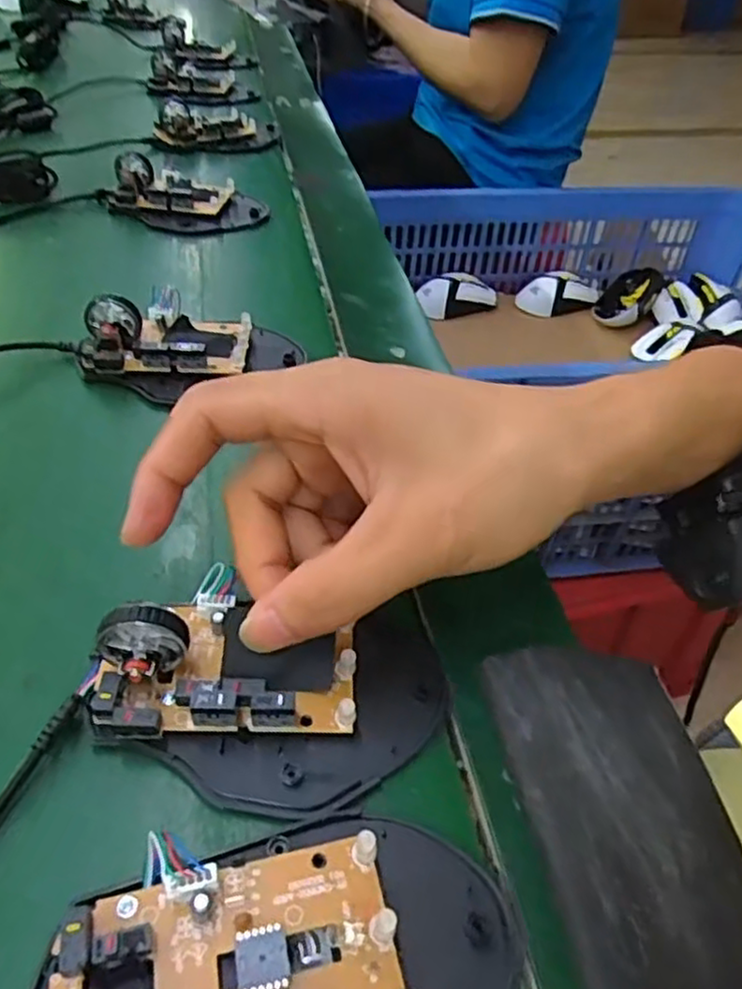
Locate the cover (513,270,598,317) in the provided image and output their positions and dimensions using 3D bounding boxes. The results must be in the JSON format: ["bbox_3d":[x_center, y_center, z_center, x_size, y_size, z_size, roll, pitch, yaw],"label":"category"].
[{"bbox_3d":[0.261,-0.282,0.980,0.119,0.034,0.069,-6,43,-11],"label":"cover"}]

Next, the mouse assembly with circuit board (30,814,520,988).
[{"bbox_3d":[-0.019,0.113,0.161,0.110,0.014,0.070,-6,43,-10],"label":"mouse assembly with circuit board"}]

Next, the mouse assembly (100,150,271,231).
[{"bbox_3d":[-0.129,-0.207,0.480,0.108,0.028,0.067,-5,43,-10],"label":"mouse assembly"}]

